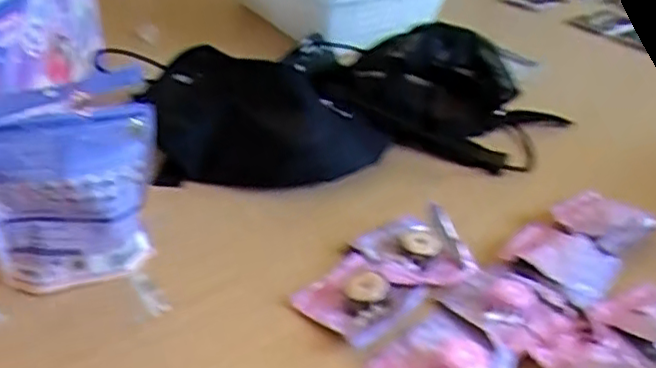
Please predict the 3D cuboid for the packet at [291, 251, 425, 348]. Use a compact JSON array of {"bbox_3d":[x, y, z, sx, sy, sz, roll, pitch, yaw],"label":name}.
[{"bbox_3d":[0.025,0.087,0.499,0.074,0.021,0.076,-28,47,-35],"label":"packet"}]

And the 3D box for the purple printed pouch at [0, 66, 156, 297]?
[{"bbox_3d":[-0.201,0.000,0.498,0.135,0.160,0.073,-16,41,-24],"label":"purple printed pouch"}]

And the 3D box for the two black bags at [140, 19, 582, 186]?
[{"bbox_3d":[0.023,-0.093,0.706,0.415,0.124,0.218,-12,39,-19],"label":"two black bags"}]

